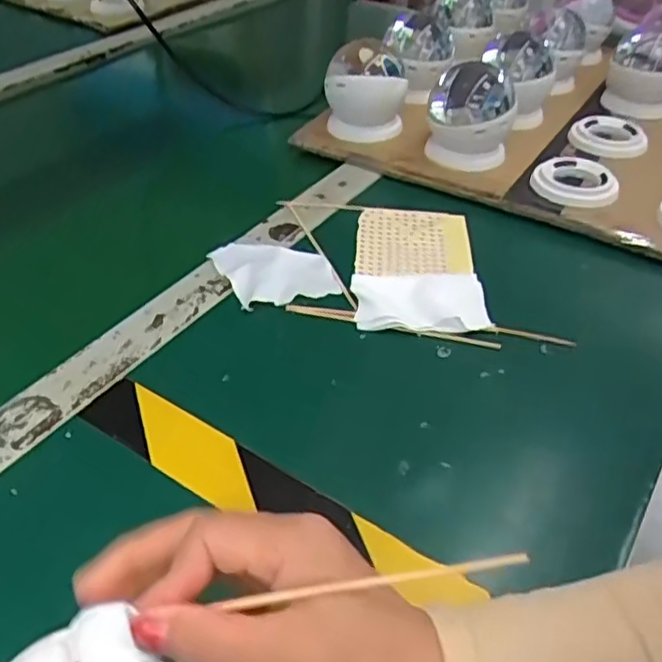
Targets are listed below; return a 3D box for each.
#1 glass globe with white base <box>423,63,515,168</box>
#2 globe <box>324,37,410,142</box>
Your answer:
[{"bbox_3d":[0.119,-0.188,0.567,0.072,0.082,0.078,8,42,9],"label":"glass globe with white base"},{"bbox_3d":[0.032,-0.225,0.617,0.071,0.074,0.069,1,42,2],"label":"globe"}]

